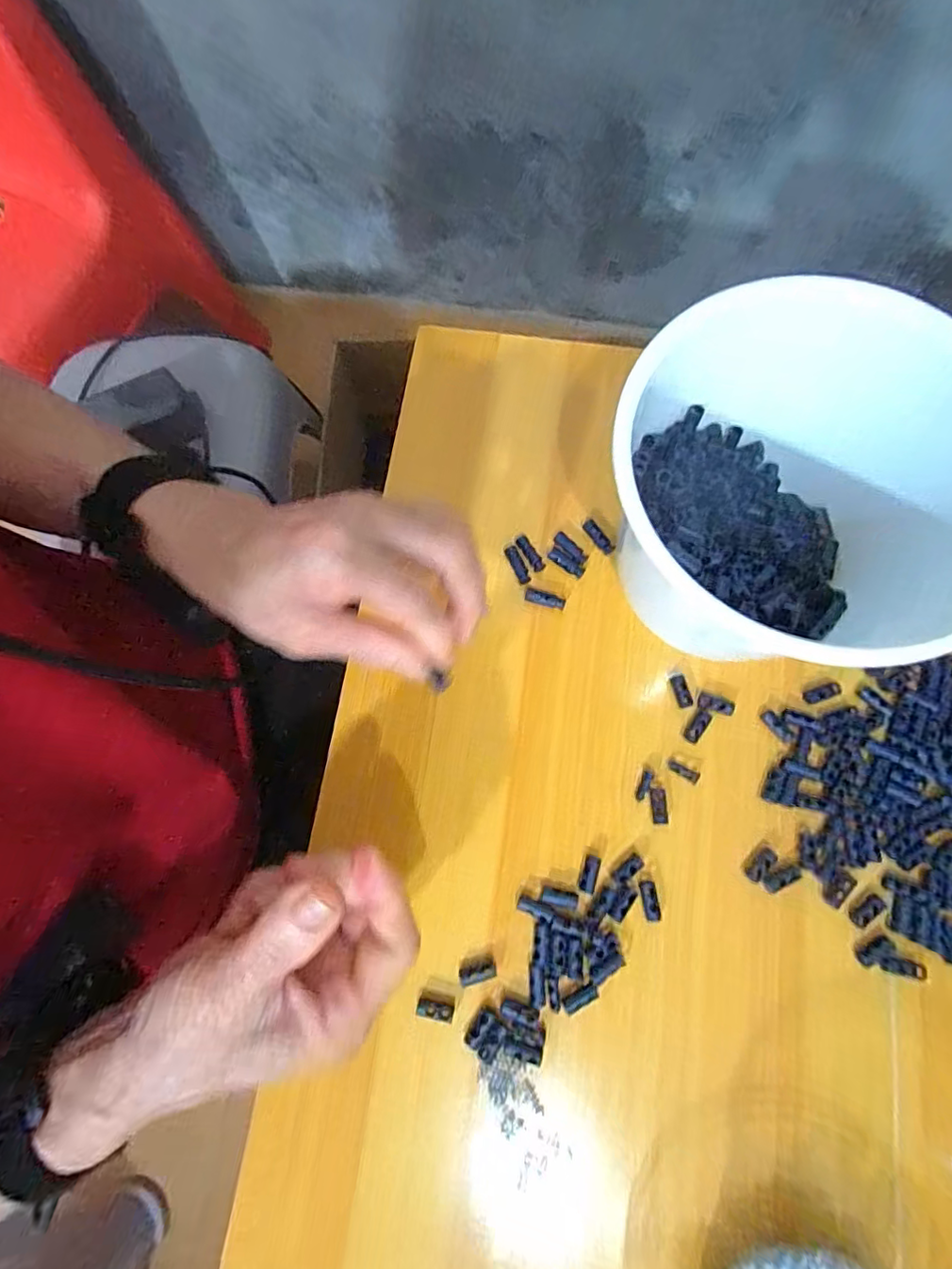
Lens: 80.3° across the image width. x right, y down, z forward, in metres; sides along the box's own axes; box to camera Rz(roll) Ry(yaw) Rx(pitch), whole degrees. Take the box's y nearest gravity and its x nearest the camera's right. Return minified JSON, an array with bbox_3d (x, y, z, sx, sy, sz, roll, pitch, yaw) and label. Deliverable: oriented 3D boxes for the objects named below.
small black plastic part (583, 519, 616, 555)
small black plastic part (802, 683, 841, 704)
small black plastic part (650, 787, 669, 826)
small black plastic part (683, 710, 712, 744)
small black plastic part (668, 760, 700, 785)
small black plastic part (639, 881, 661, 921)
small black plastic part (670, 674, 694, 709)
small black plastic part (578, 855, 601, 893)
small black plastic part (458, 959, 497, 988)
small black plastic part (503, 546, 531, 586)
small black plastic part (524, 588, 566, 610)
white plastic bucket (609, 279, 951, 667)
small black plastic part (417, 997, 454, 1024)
[{"bbox_3d":[0.073,-0.058,0.334,0.008,0.005,0.023,-39,78,-8],"label":"small black plastic part"},{"bbox_3d":[0.190,0.032,0.308,0.021,0.004,0.008,-21,76,-4],"label":"small black plastic part"},{"bbox_3d":[0.096,0.090,0.296,0.008,0.004,0.018,0,76,1],"label":"small black plastic part"},{"bbox_3d":[0.120,0.050,0.305,0.008,0.004,0.019,34,79,9],"label":"small black plastic part"},{"bbox_3d":[0.111,0.073,0.300,0.017,0.004,0.007,26,77,8],"label":"small black plastic part"},{"bbox_3d":[0.088,0.134,0.284,0.007,0.004,0.018,-8,63,-1],"label":"small black plastic part"},{"bbox_3d":[0.113,0.031,0.310,0.008,0.004,0.018,-13,76,-2],"label":"small black plastic part"},{"bbox_3d":[0.058,0.122,0.287,0.008,0.004,0.018,18,77,6],"label":"small black plastic part"},{"bbox_3d":[0.001,0.167,0.278,0.019,0.004,0.009,-17,76,-3],"label":"small black plastic part"},{"bbox_3d":[0.025,-0.041,0.331,0.008,0.004,0.024,-25,76,-5],"label":"small black plastic part"},{"bbox_3d":[0.040,-0.020,0.324,0.023,0.004,0.008,15,76,5],"label":"small black plastic part"},{"bbox_3d":[0.142,-0.059,0.271,0.162,0.105,0.162,0,75,1],"label":"white plastic bucket"},{"bbox_3d":[-0.020,0.183,0.274,0.018,0.004,0.008,12,76,4],"label":"small black plastic part"}]

